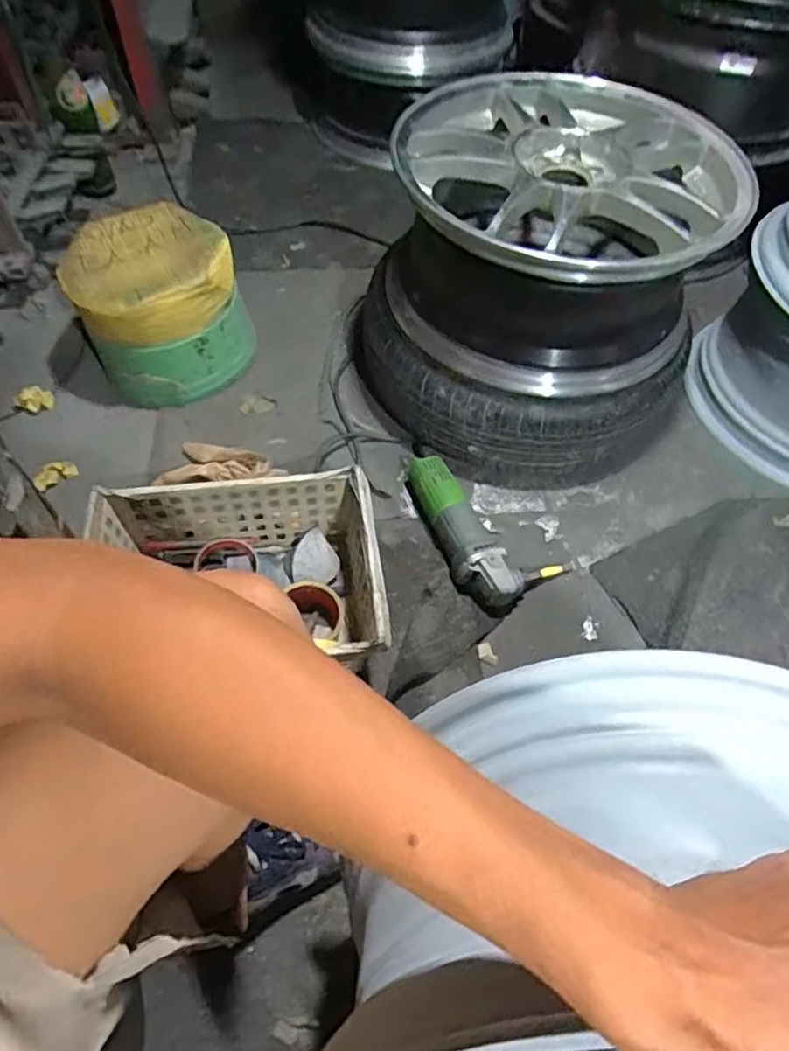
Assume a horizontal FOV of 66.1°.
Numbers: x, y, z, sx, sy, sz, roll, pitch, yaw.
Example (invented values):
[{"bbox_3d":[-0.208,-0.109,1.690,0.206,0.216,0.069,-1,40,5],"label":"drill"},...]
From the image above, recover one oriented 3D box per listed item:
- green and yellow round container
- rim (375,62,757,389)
[{"bbox_3d":[-0.380,-0.351,0.979,0.232,0.207,0.241,0,56,0],"label":"green and yellow round container"},{"bbox_3d":[0.224,-0.439,0.892,0.439,0.234,0.412,10,57,4],"label":"rim"}]

